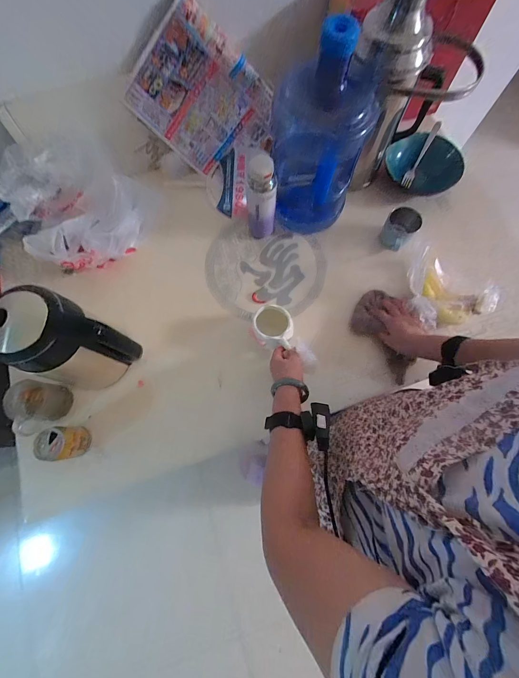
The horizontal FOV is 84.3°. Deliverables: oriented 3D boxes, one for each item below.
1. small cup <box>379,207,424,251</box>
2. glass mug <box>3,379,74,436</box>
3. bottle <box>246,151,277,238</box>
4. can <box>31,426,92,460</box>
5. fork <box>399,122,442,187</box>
[{"bbox_3d":[0.344,-0.273,0.711,0.077,0.063,0.086,41,79,11],"label":"small cup"},{"bbox_3d":[-0.462,0.144,0.600,0.087,0.078,0.107,5,74,3],"label":"glass mug"},{"bbox_3d":[0.004,-0.320,0.667,0.067,0.209,0.054,-1,74,1],"label":"bottle"},{"bbox_3d":[-0.390,0.206,0.575,0.061,0.085,0.069,-4,74,0],"label":"can"},{"bbox_3d":[0.439,-0.499,0.777,0.027,0.024,0.168,28,104,8],"label":"fork"}]

